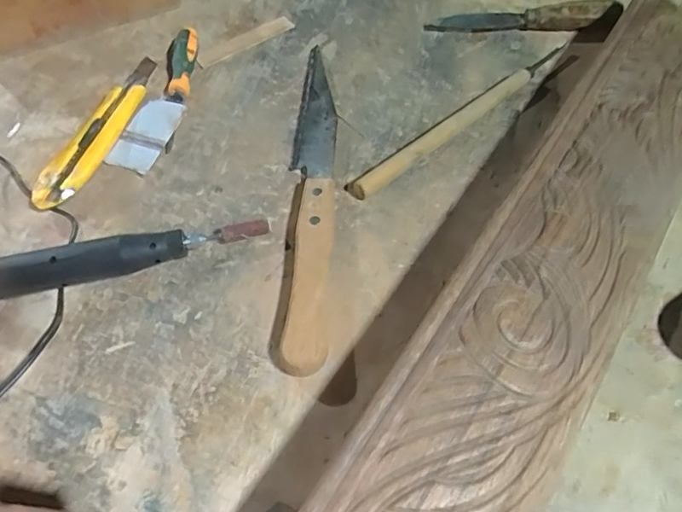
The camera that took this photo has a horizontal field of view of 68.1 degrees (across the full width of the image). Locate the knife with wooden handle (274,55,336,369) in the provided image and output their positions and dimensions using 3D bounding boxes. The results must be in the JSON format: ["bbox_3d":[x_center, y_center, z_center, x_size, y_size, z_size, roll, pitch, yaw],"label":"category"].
[{"bbox_3d":[-0.022,-0.052,0.376,0.032,0.020,0.285,-1,59,3],"label":"knife with wooden handle"}]

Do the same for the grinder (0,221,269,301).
[{"bbox_3d":[-0.159,0.002,0.346,0.211,0.030,0.024,-15,59,-5],"label":"grinder"}]

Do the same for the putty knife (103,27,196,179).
[{"bbox_3d":[-0.149,-0.134,0.426,0.045,0.024,0.147,13,61,11],"label":"putty knife"}]

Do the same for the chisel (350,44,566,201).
[{"bbox_3d":[0.104,-0.114,0.400,0.234,0.018,0.020,-37,64,-17],"label":"chisel"}]

